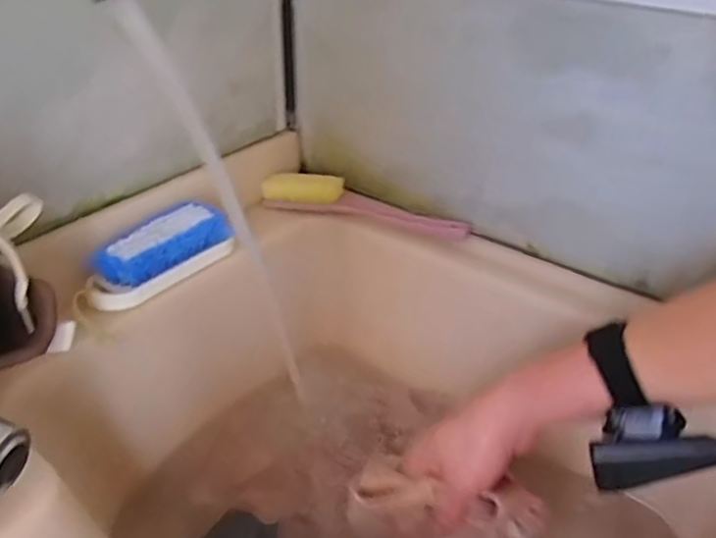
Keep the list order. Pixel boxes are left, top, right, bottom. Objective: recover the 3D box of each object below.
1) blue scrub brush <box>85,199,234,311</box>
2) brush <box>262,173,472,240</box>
[{"bbox_3d":[-0.184,-0.014,0.571,0.133,0.049,0.067,-22,41,-29],"label":"blue scrub brush"},{"bbox_3d":[0.006,-0.069,0.671,0.235,0.033,0.044,14,37,17],"label":"brush"}]

